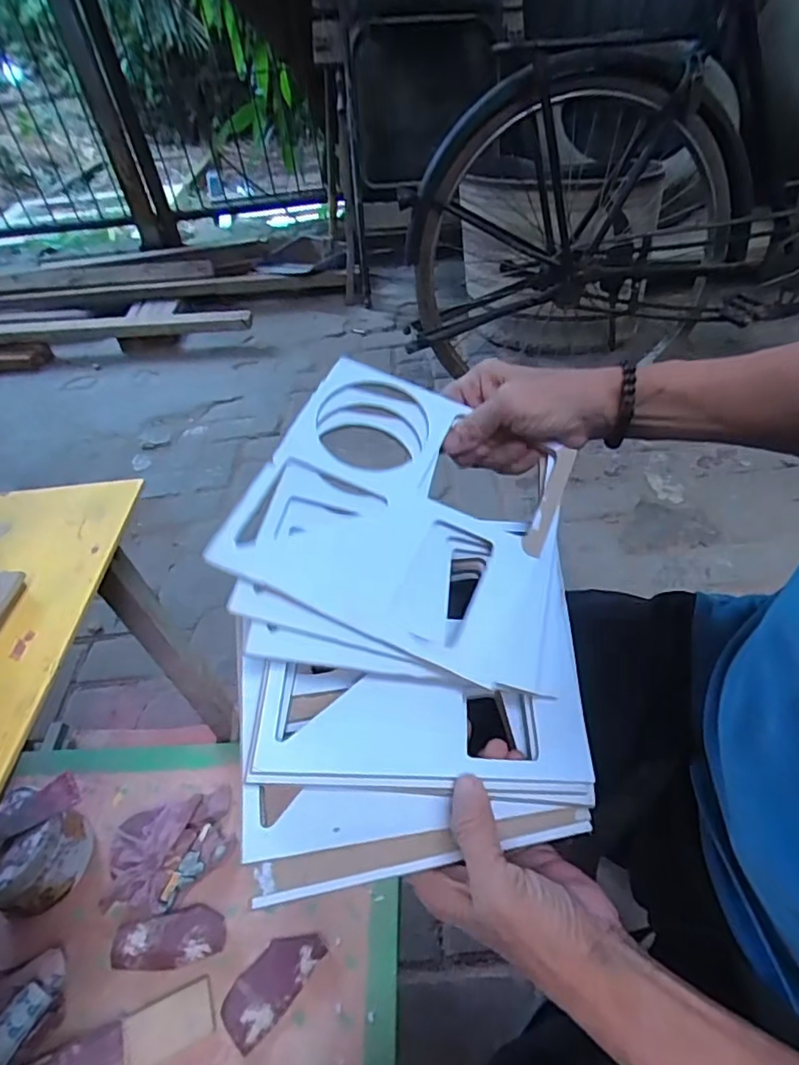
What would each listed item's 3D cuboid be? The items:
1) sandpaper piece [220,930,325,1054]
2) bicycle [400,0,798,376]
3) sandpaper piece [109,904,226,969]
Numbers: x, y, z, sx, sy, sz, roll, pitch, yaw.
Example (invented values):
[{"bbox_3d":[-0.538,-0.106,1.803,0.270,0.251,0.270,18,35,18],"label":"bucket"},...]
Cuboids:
[{"bbox_3d":[-0.114,0.401,0.518,0.046,0.004,0.097,33,64,29],"label":"sandpaper piece"},{"bbox_3d":[0.815,-0.926,1.190,1.688,0.906,0.481,-25,48,-17],"label":"bicycle"},{"bbox_3d":[-0.217,0.380,0.545,0.101,0.023,0.047,-7,46,0],"label":"sandpaper piece"}]

